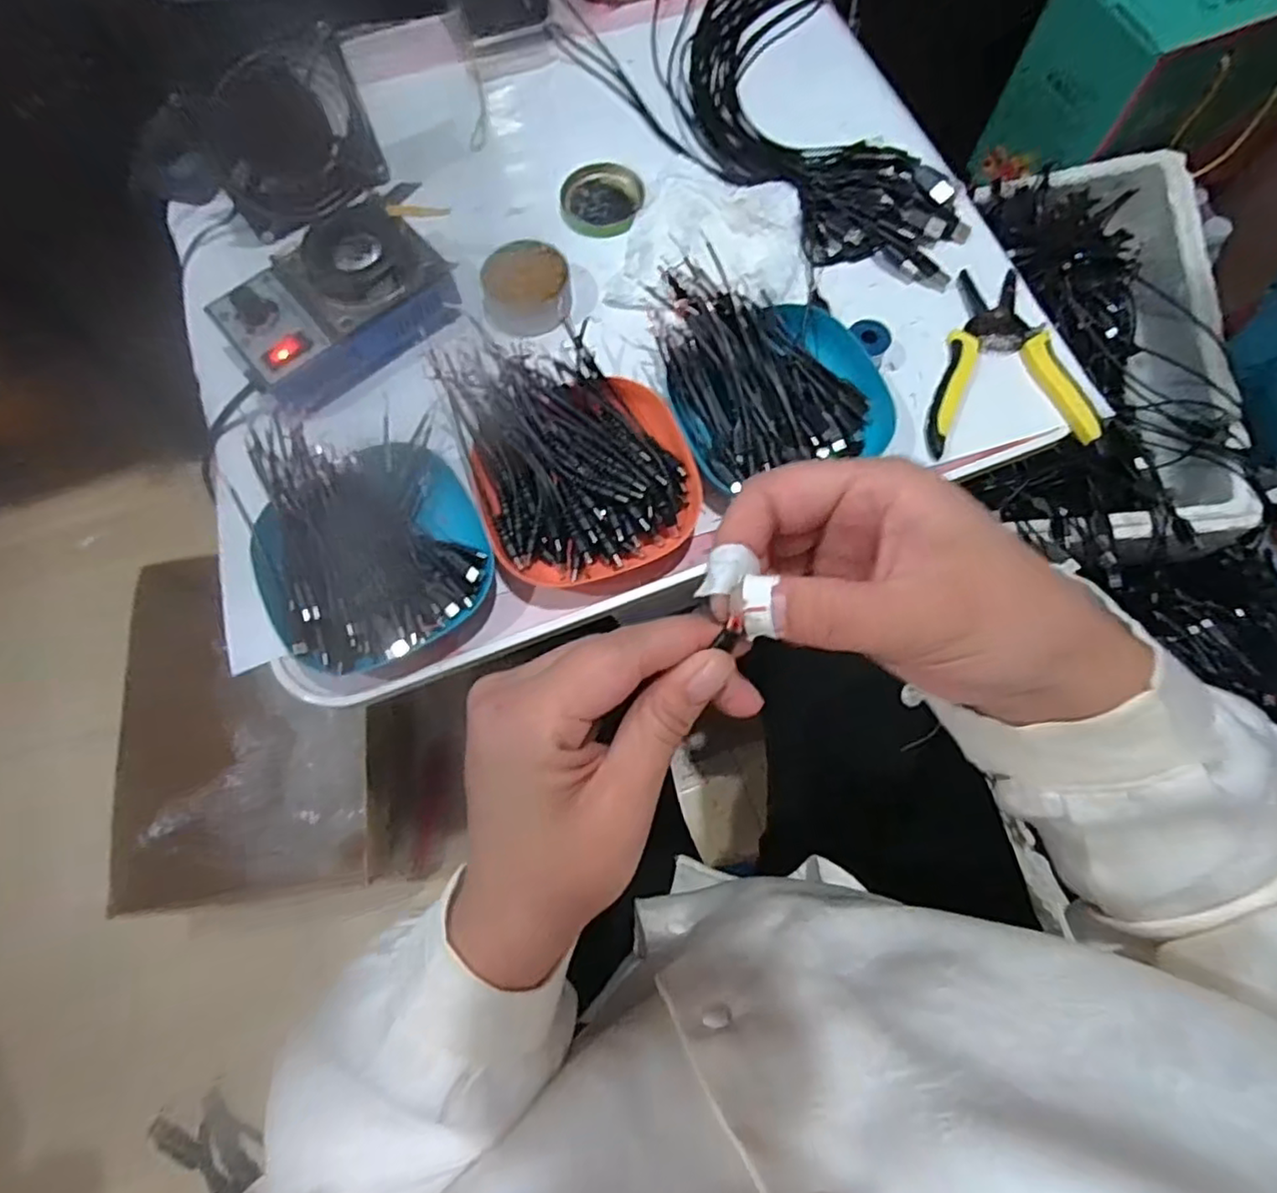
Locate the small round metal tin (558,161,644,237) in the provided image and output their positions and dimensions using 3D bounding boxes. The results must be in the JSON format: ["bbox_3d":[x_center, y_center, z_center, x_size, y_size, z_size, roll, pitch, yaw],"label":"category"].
[{"bbox_3d":[-0.029,-0.319,0.536,0.065,0.007,0.070,0,73,0],"label":"small round metal tin"}]

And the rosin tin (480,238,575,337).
[{"bbox_3d":[-0.082,-0.224,0.488,0.064,0.035,0.072,-7,73,-1],"label":"rosin tin"}]

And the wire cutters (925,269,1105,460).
[{"bbox_3d":[0.254,-0.172,0.478,0.115,0.012,0.146,-5,73,-1],"label":"wire cutters"}]

